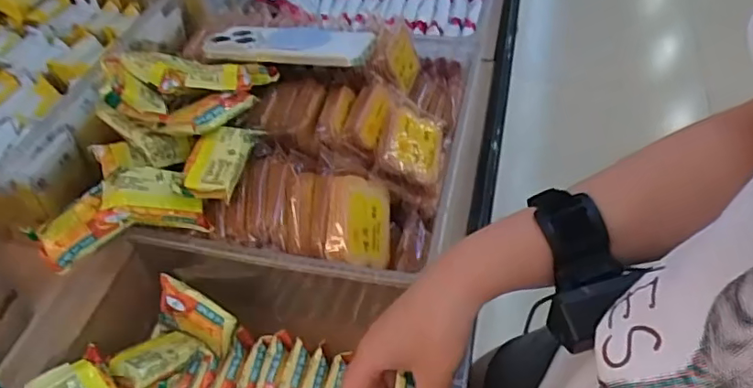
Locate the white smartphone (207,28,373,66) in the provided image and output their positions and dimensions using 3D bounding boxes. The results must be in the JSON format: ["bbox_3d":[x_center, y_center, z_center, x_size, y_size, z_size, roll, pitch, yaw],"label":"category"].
[{"bbox_3d":[-0.082,-0.147,0.539,0.152,0.011,0.080,7,38,9],"label":"white smartphone"}]

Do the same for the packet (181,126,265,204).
[{"bbox_3d":[-0.124,-0.029,0.445,0.044,0.023,0.066,5,50,8],"label":"packet"}]

